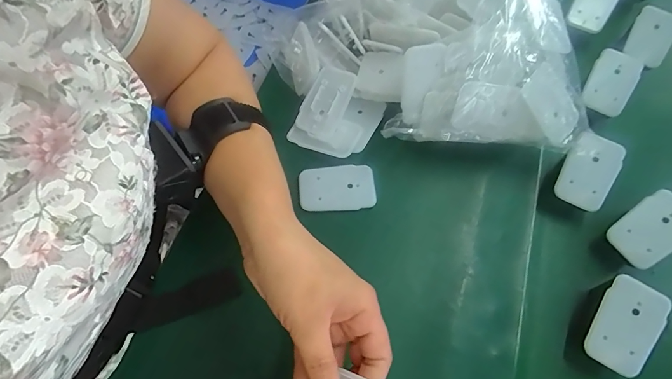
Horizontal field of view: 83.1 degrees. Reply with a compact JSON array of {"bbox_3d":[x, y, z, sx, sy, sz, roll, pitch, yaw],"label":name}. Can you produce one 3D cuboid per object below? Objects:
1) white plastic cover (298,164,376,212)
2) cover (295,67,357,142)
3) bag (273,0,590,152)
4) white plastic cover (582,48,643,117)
[{"bbox_3d":[0.001,-0.002,0.350,0.068,0.005,0.043,-3,66,-5],"label":"white plastic cover"},{"bbox_3d":[-0.011,-0.085,0.373,0.042,0.008,0.069,25,92,11],"label":"cover"},{"bbox_3d":[0.090,-0.179,0.379,0.277,0.124,0.269,6,64,0],"label":"bag"},{"bbox_3d":[0.283,-0.109,0.390,0.044,0.005,0.061,26,96,4],"label":"white plastic cover"}]

